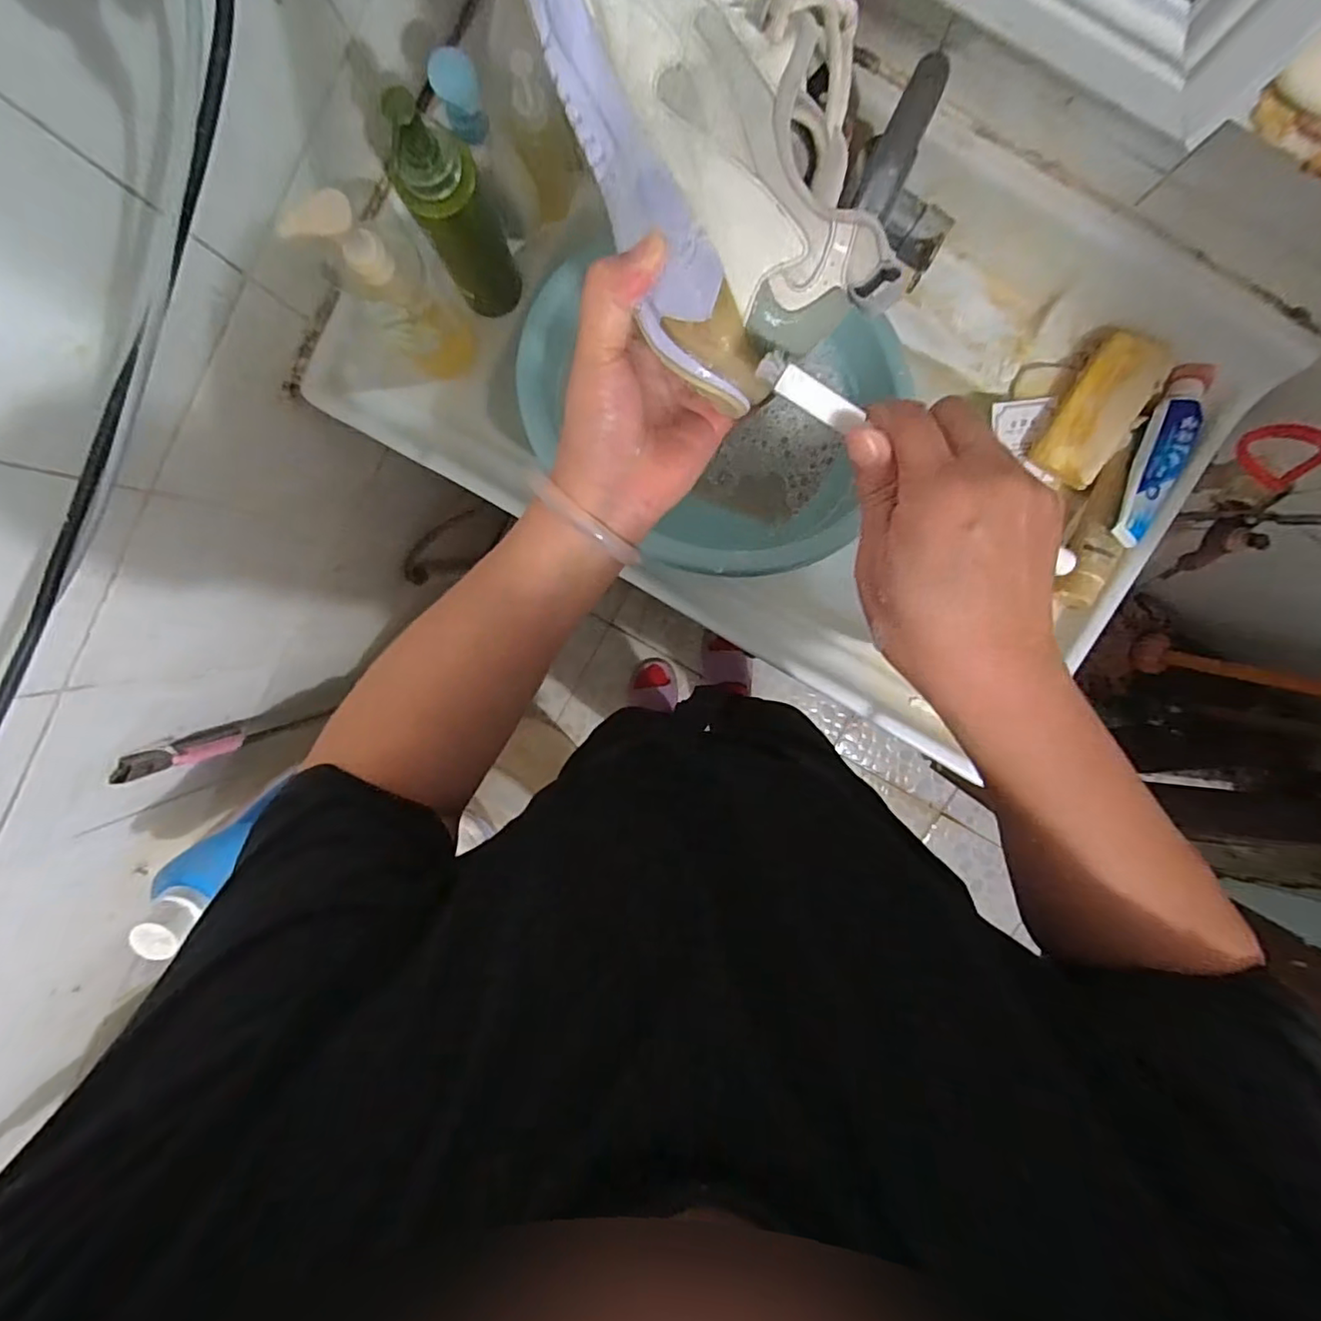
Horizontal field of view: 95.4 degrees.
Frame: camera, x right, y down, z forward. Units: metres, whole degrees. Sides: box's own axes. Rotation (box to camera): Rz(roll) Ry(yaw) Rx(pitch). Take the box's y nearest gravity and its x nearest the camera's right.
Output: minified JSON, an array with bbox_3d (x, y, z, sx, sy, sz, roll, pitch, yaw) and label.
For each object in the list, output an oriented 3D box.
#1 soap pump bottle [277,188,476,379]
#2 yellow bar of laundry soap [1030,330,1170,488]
[{"bbox_3d":[-0.213,-0.296,0.485,0.058,0.181,0.062,0,96,3],"label":"soap pump bottle"},{"bbox_3d":[0.412,-0.231,0.558,0.065,0.027,0.125,27,96,0],"label":"yellow bar of laundry soap"}]

